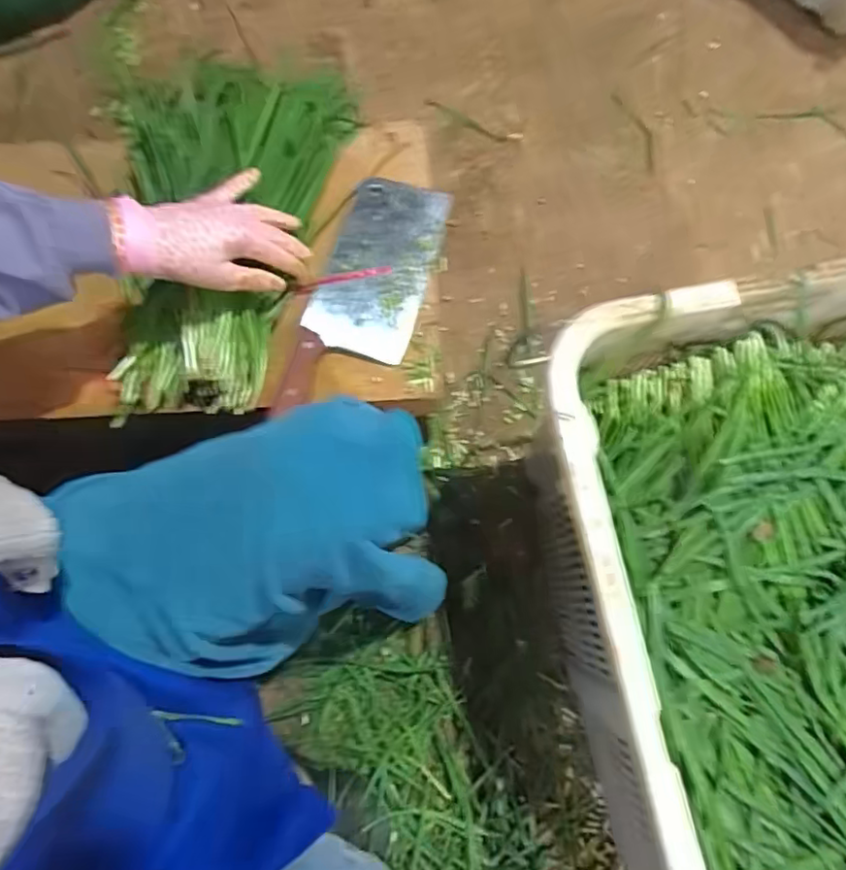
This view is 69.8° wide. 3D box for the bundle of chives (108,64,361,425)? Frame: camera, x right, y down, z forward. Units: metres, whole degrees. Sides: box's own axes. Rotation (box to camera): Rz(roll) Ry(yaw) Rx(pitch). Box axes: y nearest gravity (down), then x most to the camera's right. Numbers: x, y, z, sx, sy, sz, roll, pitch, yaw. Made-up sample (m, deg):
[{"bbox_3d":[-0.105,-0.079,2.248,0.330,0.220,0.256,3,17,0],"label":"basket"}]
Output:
[{"bbox_3d":[-0.195,-0.213,0.597,0.215,0.063,0.386,5,72,0],"label":"bundle of chives"}]

